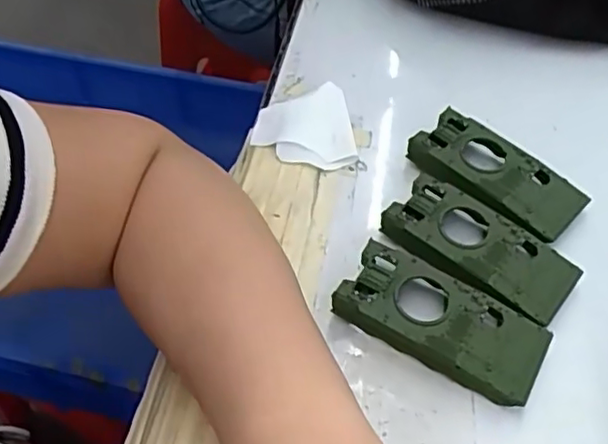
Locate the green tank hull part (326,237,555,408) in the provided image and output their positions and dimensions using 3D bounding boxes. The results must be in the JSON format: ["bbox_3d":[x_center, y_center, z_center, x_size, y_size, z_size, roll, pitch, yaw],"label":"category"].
[{"bbox_3d":[0.071,0.051,0.324,0.103,0.019,0.048,26,56,18],"label":"green tank hull part"}]

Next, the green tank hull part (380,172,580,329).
[{"bbox_3d":[0.097,0.014,0.349,0.103,0.014,0.053,32,58,22],"label":"green tank hull part"}]

